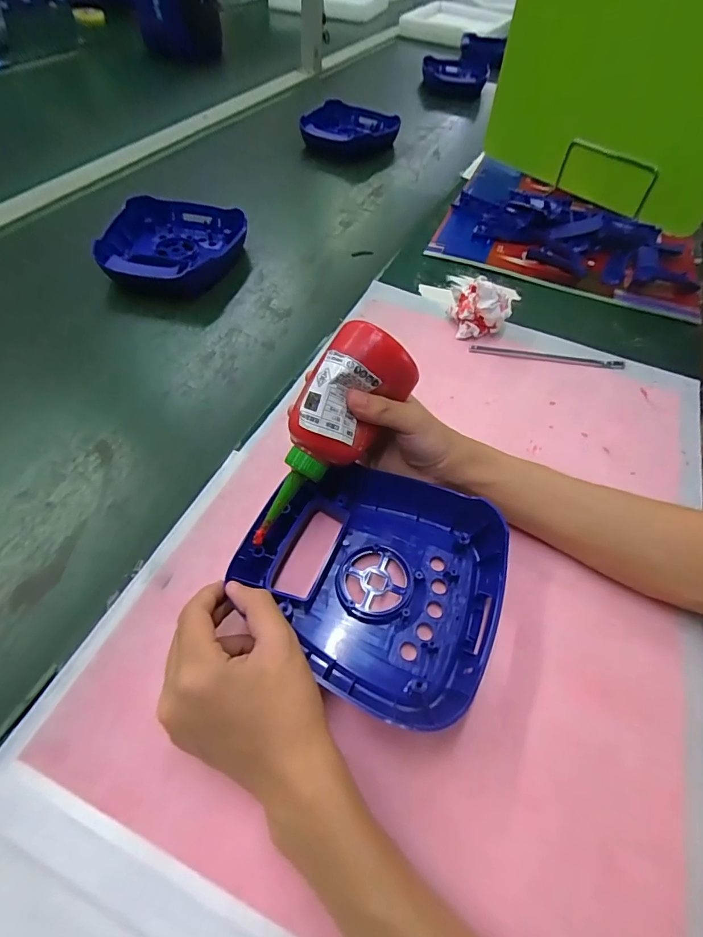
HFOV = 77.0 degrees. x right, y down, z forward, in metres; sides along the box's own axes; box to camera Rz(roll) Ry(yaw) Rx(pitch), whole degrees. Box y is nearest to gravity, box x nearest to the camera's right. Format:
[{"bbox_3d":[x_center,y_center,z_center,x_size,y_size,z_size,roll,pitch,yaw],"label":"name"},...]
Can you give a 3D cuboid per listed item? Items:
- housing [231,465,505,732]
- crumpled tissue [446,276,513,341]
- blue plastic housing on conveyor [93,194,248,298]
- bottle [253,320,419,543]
[{"bbox_3d":[0.016,0.074,0.324,0.178,0.039,0.166,25,57,15],"label":"housing"},{"bbox_3d":[0.151,-0.188,0.516,0.060,0.059,0.050,-5,54,-6],"label":"crumpled tissue"},{"bbox_3d":[-0.234,-0.276,0.572,0.172,0.047,0.204,9,54,4],"label":"blue plastic housing on conveyor"},{"bbox_3d":[-0.021,-0.022,0.311,0.053,0.047,0.166,36,97,21],"label":"bottle"}]

